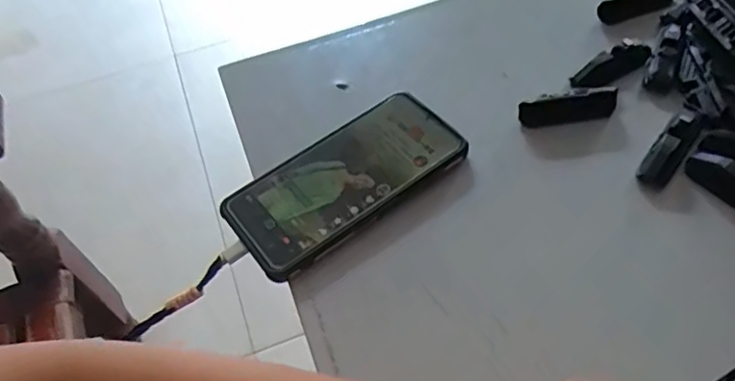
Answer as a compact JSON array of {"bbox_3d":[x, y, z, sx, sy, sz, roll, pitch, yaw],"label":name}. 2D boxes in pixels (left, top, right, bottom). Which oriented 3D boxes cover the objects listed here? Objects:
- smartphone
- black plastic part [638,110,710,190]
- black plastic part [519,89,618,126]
[{"bbox_3d":[-0.014,-0.009,0.423,0.165,0.014,0.080,-32,57,-17],"label":"smartphone"},{"bbox_3d":[0.211,-0.031,0.415,0.024,0.018,0.069,33,62,26],"label":"black plastic part"},{"bbox_3d":[0.149,-0.062,0.445,0.072,0.022,0.012,-9,53,-1],"label":"black plastic part"}]

